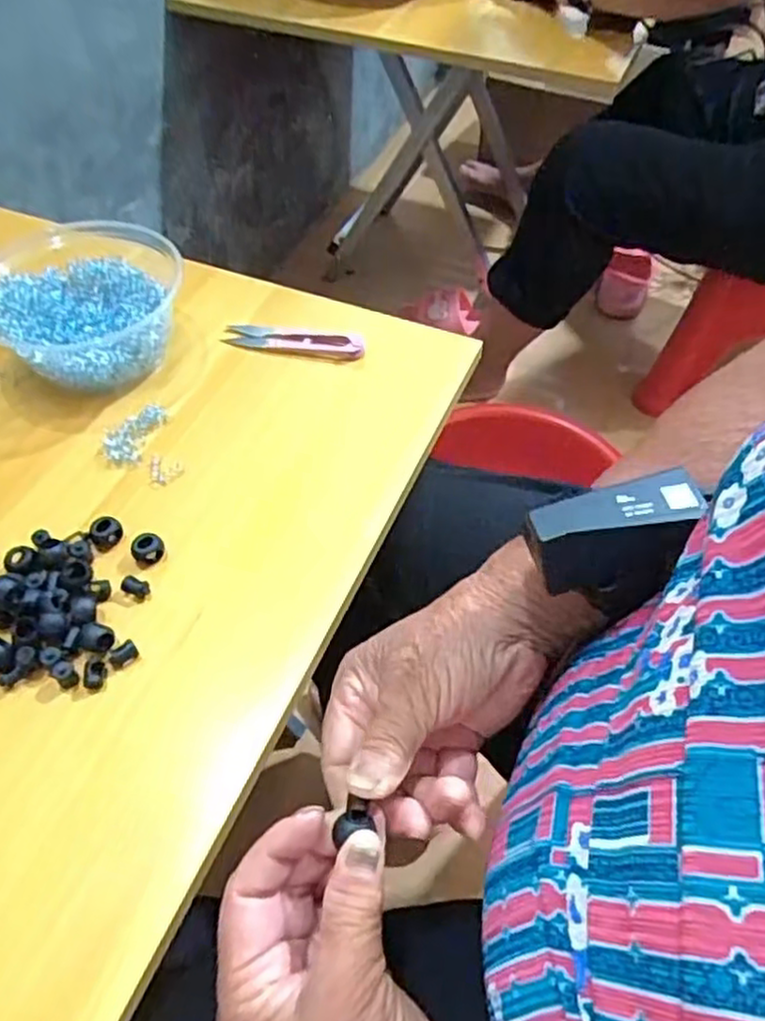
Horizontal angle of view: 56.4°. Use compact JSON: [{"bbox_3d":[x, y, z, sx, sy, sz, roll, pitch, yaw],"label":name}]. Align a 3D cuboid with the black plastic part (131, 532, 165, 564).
[{"bbox_3d":[-0.131,0.021,0.399,0.017,0.013,0.013,-19,54,-14],"label":"black plastic part"}]

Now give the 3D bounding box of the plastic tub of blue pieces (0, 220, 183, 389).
[{"bbox_3d":[-0.202,-0.140,0.490,0.120,0.058,0.134,-5,52,-4],"label":"plastic tub of blue pieces"}]

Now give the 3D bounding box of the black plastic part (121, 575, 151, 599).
[{"bbox_3d":[-0.134,0.042,0.388,0.015,0.007,0.010,18,54,14],"label":"black plastic part"}]

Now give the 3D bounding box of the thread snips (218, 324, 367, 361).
[{"bbox_3d":[-0.063,-0.121,0.507,0.098,0.006,0.023,7,52,6],"label":"thread snips"}]

